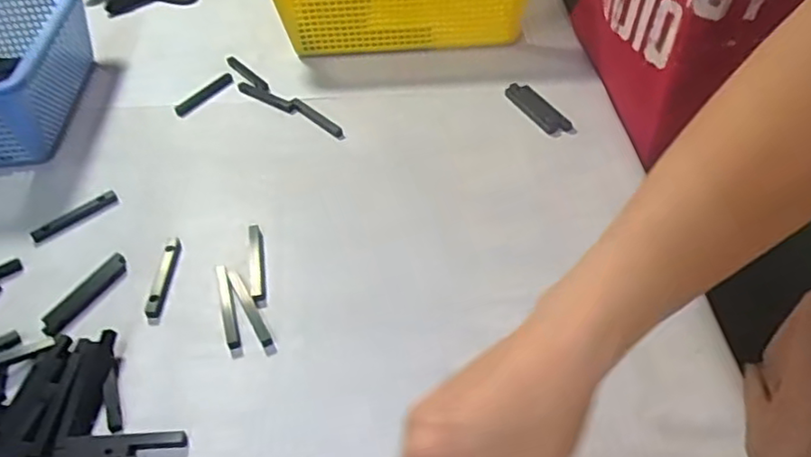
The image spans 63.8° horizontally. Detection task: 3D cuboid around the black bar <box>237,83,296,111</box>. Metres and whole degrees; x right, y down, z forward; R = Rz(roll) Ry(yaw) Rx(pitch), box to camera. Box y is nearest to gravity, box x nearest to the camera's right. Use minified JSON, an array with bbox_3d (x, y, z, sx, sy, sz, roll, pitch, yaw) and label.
[{"bbox_3d":[-0.144,-0.137,0.678,0.079,0.006,0.012,25,53,25],"label":"black bar"}]

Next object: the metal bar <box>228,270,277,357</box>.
[{"bbox_3d":[-0.116,0.062,0.491,0.010,0.009,0.081,-24,50,-18],"label":"metal bar"}]

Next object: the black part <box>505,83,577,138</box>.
[{"bbox_3d":[0.131,-0.118,0.646,0.026,0.006,0.088,-24,49,-18],"label":"black part"}]

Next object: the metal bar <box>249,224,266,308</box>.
[{"bbox_3d":[-0.118,0.029,0.519,0.010,0.005,0.084,-9,47,-5],"label":"metal bar"}]

